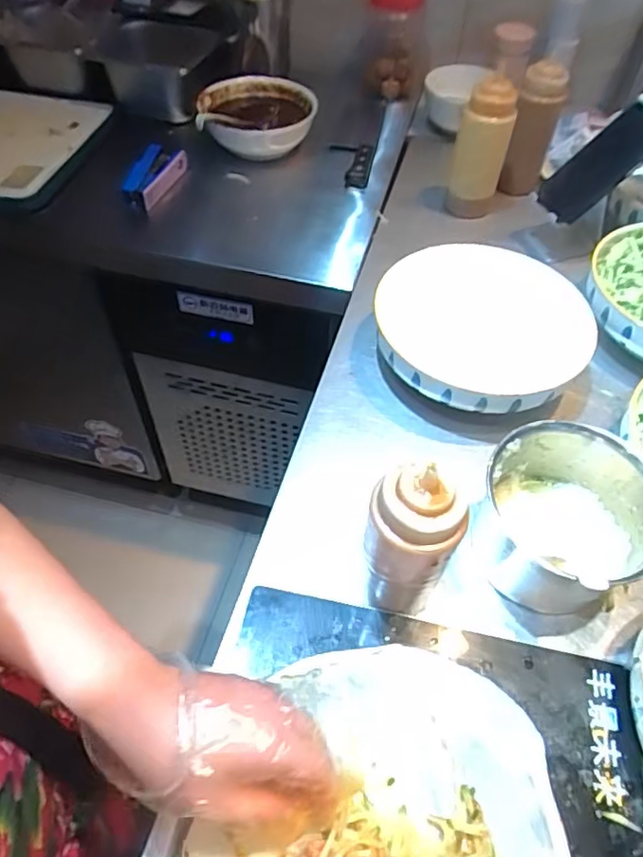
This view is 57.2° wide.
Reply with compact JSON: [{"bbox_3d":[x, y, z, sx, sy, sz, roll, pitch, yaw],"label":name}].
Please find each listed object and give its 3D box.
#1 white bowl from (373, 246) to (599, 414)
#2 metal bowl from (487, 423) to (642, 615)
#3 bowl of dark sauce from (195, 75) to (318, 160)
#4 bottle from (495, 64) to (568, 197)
[{"bbox_3d":[0.174,-0.103,0.646,0.228,0.068,0.228,2,52,-2],"label":"white bowl"},{"bbox_3d":[0.206,0.075,0.496,0.126,0.103,0.127,2,52,-2],"label":"metal bowl"},{"bbox_3d":[-0.100,-0.484,0.929,0.177,0.067,0.183,3,52,-2],"label":"bowl of dark sauce"},{"bbox_3d":[0.295,-0.422,0.837,0.064,0.160,0.054,23,55,13],"label":"bottle"}]

